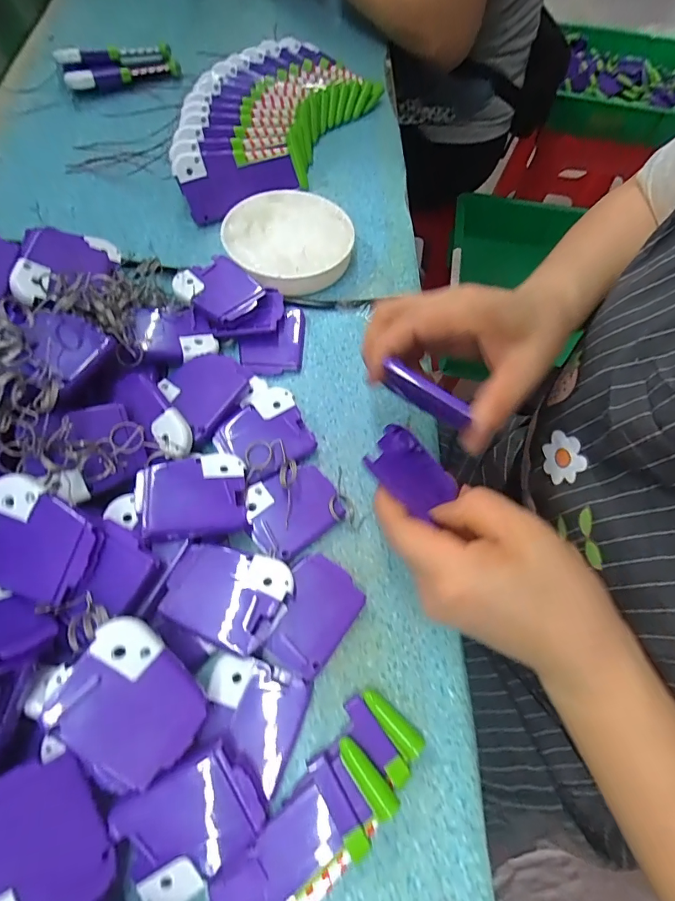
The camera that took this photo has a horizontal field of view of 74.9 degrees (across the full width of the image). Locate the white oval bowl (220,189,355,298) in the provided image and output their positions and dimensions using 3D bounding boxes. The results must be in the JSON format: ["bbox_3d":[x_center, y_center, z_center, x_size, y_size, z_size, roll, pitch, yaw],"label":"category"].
[{"bbox_3d":[-0.040,-0.179,0.378,0.105,0.032,0.109,-10,65,-7],"label":"white oval bowl"}]

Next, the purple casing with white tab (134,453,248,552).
[{"bbox_3d":[-0.084,0.027,0.260,0.061,0.011,0.051,-7,54,-23],"label":"purple casing with white tab"}]

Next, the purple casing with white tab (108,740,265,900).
[{"bbox_3d":[-0.066,0.169,0.200,0.059,0.008,0.052,-28,89,-10],"label":"purple casing with white tab"}]

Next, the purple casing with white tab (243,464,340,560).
[{"bbox_3d":[-0.028,0.036,0.278,0.057,0.005,0.050,-27,68,-15],"label":"purple casing with white tab"}]

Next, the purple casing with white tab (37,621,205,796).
[{"bbox_3d":[-0.094,0.114,0.198,0.062,0.004,0.052,46,68,-2],"label":"purple casing with white tab"}]

